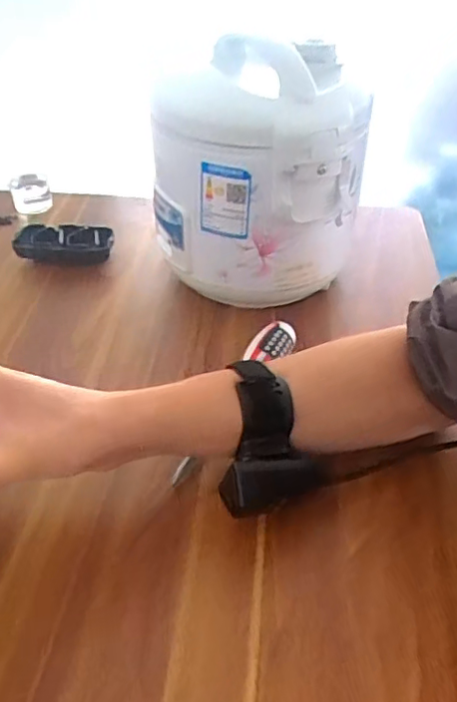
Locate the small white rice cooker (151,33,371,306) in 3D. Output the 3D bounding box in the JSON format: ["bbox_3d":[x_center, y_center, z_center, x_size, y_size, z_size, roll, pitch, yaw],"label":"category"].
[{"bbox_3d":[0.029,-0.156,0.567,0.189,0.219,0.161,4,41,5],"label":"small white rice cooker"}]

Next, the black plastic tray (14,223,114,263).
[{"bbox_3d":[-0.189,-0.125,0.681,0.114,0.023,0.055,4,41,5],"label":"black plastic tray"}]

